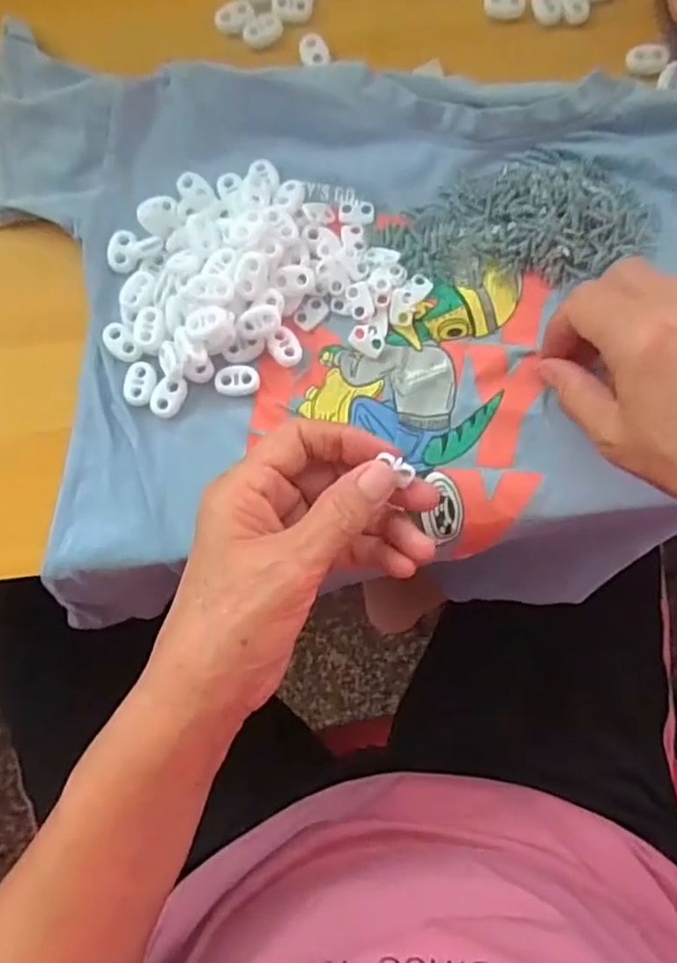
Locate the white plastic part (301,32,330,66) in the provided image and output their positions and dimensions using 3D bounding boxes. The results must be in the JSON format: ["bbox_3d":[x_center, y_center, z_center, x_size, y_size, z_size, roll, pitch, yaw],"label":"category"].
[{"bbox_3d":[-0.014,-0.239,0.352,0.015,0.004,0.019,-17,84,-3],"label":"white plastic part"}]

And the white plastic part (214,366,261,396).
[{"bbox_3d":[-0.052,-0.051,0.327,0.022,0.004,0.015,0,83,-1],"label":"white plastic part"}]

